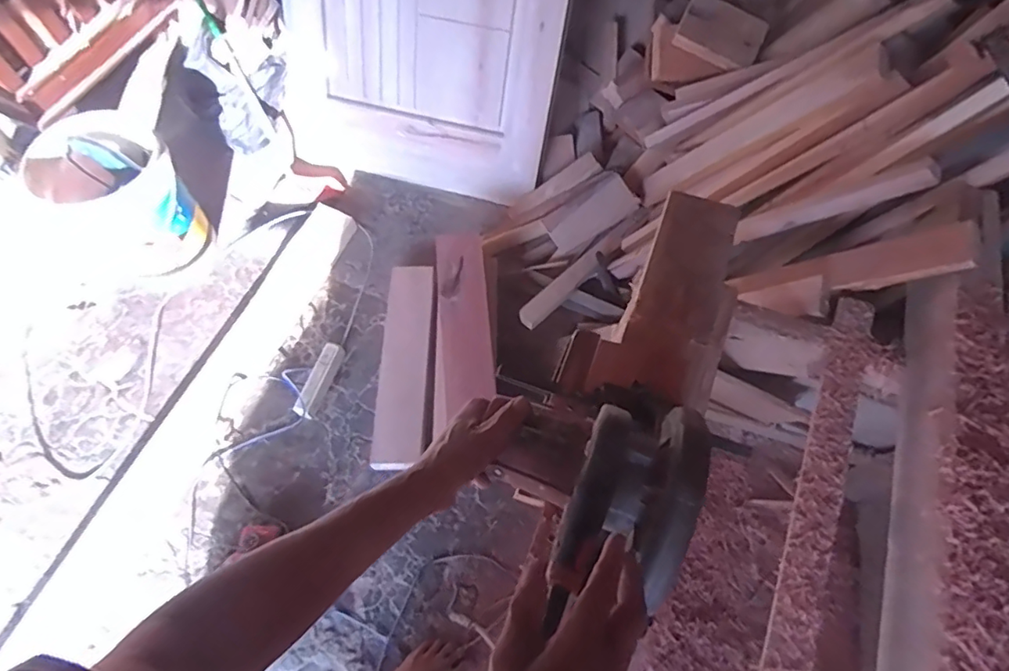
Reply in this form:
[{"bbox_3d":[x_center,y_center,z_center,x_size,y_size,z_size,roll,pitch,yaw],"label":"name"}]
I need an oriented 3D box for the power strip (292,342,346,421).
[{"bbox_3d":[-0.482,0.114,1.412,0.049,0.048,0.209,20,65,8],"label":"power strip"}]

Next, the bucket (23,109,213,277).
[{"bbox_3d":[-1.011,-0.370,1.446,0.295,0.309,0.331,-40,71,-18],"label":"bucket"}]

